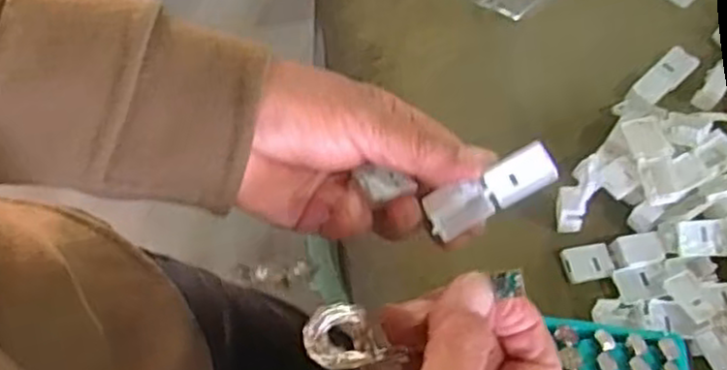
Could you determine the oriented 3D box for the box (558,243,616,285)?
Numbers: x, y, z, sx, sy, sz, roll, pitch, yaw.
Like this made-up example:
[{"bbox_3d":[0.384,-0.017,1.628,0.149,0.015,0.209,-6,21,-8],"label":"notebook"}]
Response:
[{"bbox_3d":[0.123,0.043,0.401,0.027,0.004,0.020,-9,63,-8],"label":"box"}]

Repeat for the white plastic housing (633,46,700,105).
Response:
[{"bbox_3d":[0.191,-0.069,0.460,0.054,0.006,0.019,-40,71,-21],"label":"white plastic housing"}]

